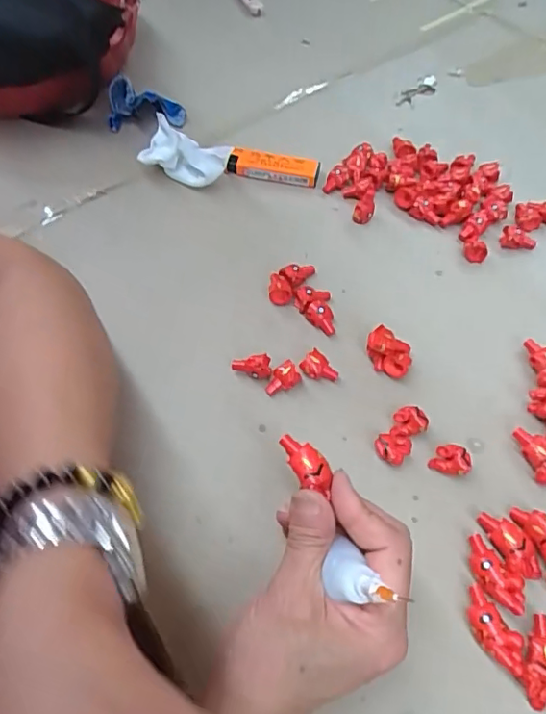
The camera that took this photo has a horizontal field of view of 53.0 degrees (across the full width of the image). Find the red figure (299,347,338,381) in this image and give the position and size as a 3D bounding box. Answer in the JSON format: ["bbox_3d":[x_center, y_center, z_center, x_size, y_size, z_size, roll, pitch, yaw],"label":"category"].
[{"bbox_3d":[0.031,0.008,0.365,0.023,0.013,0.015,31,65,19],"label":"red figure"}]

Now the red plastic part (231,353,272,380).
[{"bbox_3d":[-0.015,0.007,0.369,0.027,0.018,0.012,4,59,5],"label":"red plastic part"}]

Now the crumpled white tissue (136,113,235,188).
[{"bbox_3d":[-0.070,-0.163,0.454,0.076,0.045,0.027,17,61,12],"label":"crumpled white tissue"}]

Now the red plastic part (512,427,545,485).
[{"bbox_3d":[0.161,0.061,0.328,0.016,0.014,0.041,-17,59,-8],"label":"red plastic part"}]

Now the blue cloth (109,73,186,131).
[{"bbox_3d":[-0.118,-0.231,0.504,0.073,0.044,0.029,5,59,6],"label":"blue cloth"}]

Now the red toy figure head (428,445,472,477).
[{"bbox_3d":[0.108,0.062,0.331,0.022,0.015,0.014,18,61,13],"label":"red toy figure head"}]

